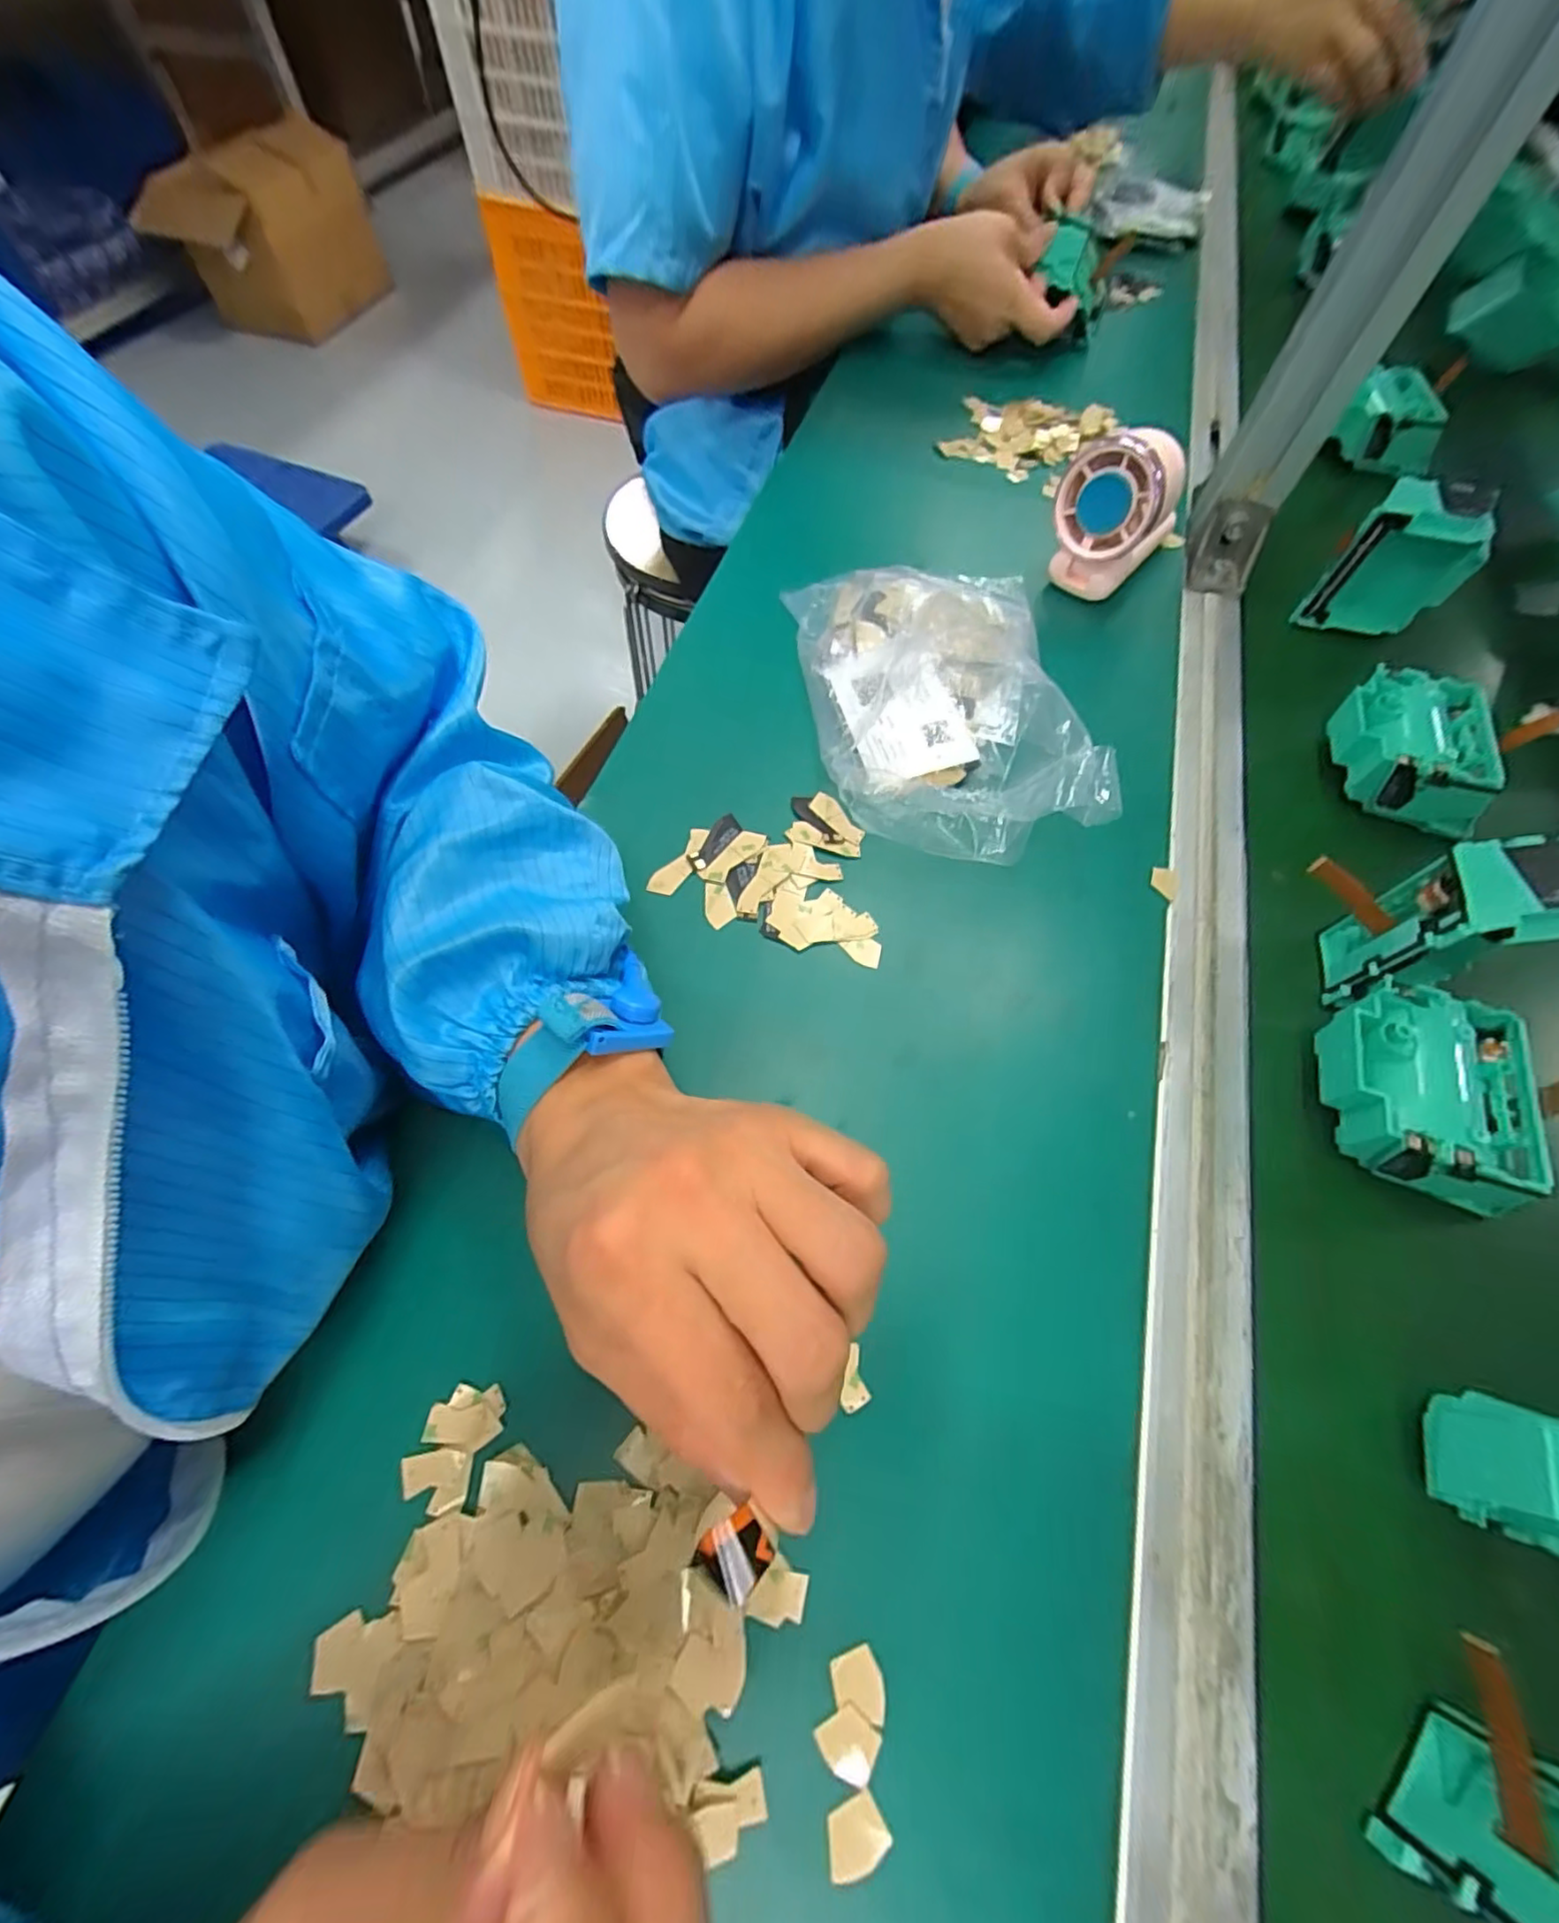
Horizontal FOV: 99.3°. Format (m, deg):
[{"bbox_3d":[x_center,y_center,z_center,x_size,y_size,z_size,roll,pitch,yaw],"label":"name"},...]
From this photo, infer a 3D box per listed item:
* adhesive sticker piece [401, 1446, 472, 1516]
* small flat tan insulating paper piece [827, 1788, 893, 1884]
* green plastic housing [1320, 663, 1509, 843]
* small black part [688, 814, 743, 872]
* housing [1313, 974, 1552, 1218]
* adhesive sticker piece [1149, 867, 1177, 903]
[{"bbox_3d":[-0.114,0.170,0.217,0.023,0.004,0.017,4,63,-1],"label":"adhesive sticker piece"},{"bbox_3d":[0.021,0.243,0.183,0.017,0.004,0.014,-21,66,-13],"label":"small flat tan insulating paper piece"},{"bbox_3d":[0.341,-0.115,0.360,0.071,0.040,0.078,25,65,10],"label":"green plastic housing"},{"bbox_3d":[-0.033,-0.061,0.336,0.015,0.004,0.037,31,66,12],"label":"small black part"},{"bbox_3d":[0.260,0.055,0.272,0.063,0.039,0.078,11,63,3],"label":"housing"},{"bbox_3d":[0.193,-0.039,0.332,0.014,0.004,0.017,15,72,-2],"label":"adhesive sticker piece"}]

